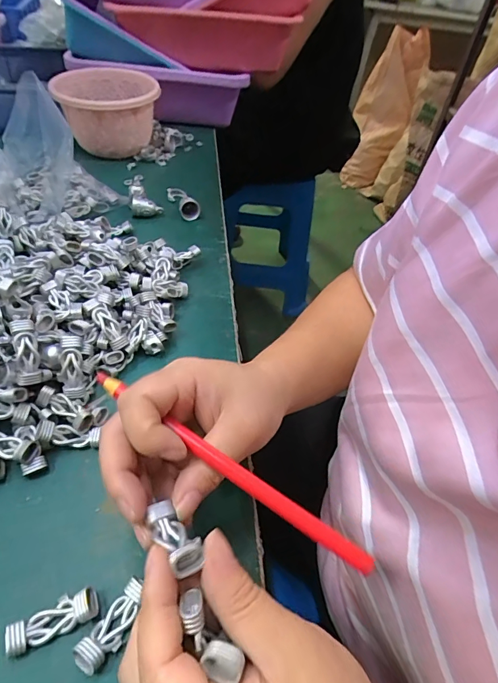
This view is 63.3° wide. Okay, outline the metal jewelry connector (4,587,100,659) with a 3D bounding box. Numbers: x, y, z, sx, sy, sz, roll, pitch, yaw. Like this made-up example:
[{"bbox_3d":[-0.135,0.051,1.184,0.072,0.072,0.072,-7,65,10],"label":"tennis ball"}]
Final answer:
[{"bbox_3d":[-0.104,0.148,0.215,0.045,0.012,0.016,-15,50,-20],"label":"metal jewelry connector"}]

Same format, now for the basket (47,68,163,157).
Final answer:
[{"bbox_3d":[-0.204,-0.330,0.594,0.133,0.090,0.138,4,46,-4],"label":"basket"}]

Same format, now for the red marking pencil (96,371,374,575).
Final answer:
[{"bbox_3d":[-0.014,0.063,0.208,0.167,0.009,0.008,32,51,13],"label":"red marking pencil"}]

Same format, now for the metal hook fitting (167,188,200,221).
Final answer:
[{"bbox_3d":[-0.086,-0.183,0.524,0.024,0.024,0.060,-19,52,-23],"label":"metal hook fitting"}]

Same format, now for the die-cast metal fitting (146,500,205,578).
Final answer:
[{"bbox_3d":[-0.034,0.089,0.186,0.015,0.012,0.041,-20,13,-24],"label":"die-cast metal fitting"}]

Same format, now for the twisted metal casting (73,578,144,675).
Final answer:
[{"bbox_3d":[-0.072,0.151,0.216,0.017,0.011,0.043,30,50,20],"label":"twisted metal casting"}]

